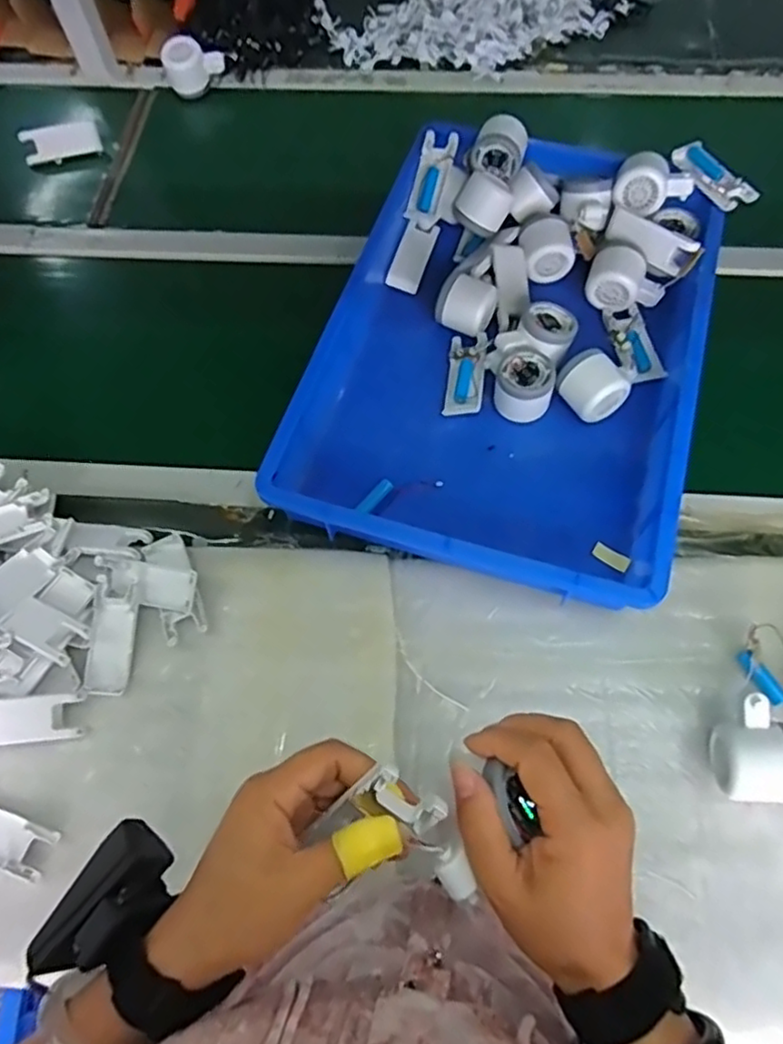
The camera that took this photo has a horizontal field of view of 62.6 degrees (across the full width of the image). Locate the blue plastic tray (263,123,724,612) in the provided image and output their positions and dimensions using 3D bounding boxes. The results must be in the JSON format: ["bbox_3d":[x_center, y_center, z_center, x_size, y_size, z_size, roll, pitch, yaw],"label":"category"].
[{"bbox_3d":[0.127,-0.189,0.683,0.365,0.070,0.521,16,67,9],"label":"blue plastic tray"}]

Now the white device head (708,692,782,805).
[{"bbox_3d":[0.289,0.182,0.510,0.057,0.059,0.075,5,65,4],"label":"white device head"}]

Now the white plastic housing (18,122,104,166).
[{"bbox_3d":[-0.464,-0.534,0.900,0.102,0.036,0.034,-27,67,-10],"label":"white plastic housing"}]

